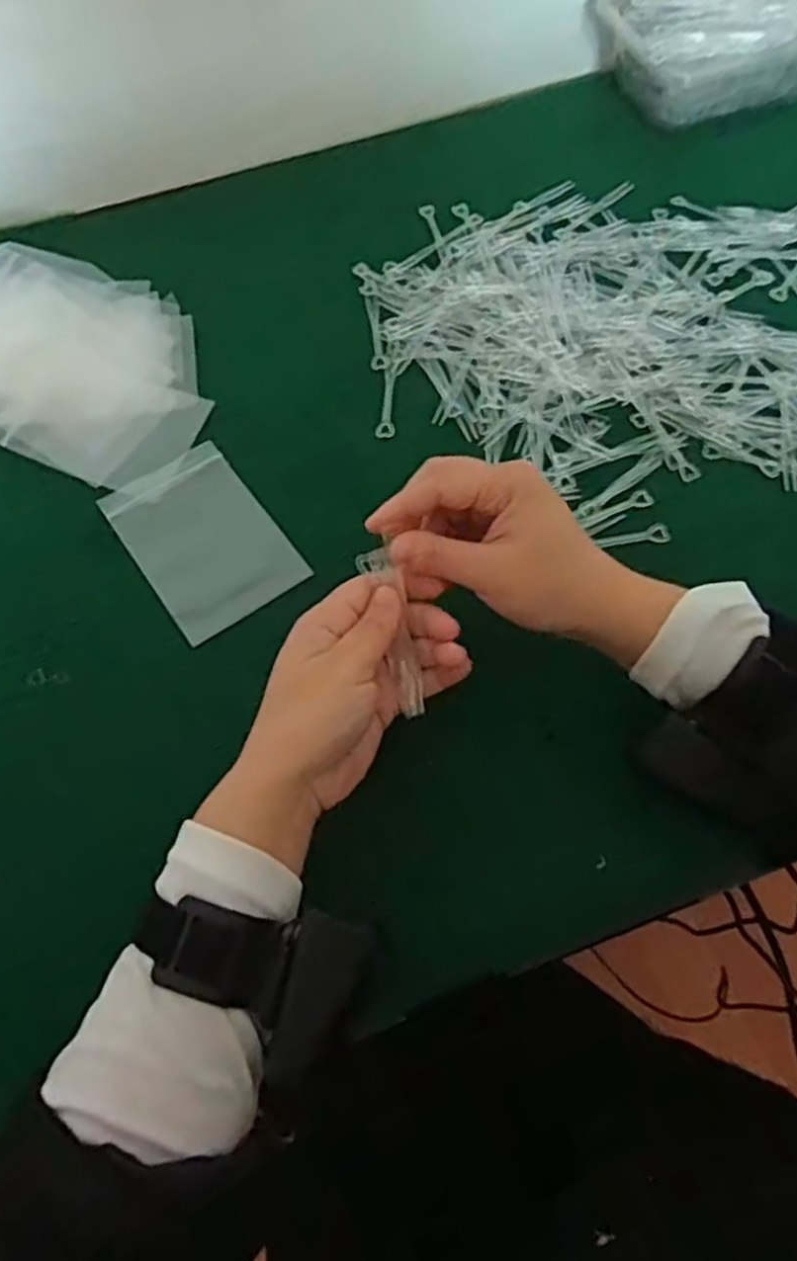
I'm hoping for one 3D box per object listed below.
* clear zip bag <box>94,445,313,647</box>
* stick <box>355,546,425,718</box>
[{"bbox_3d":[-0.118,-0.057,0.470,0.080,0.004,0.123,-33,67,-14],"label":"clear zip bag"},{"bbox_3d":[-0.001,0.002,0.390,0.017,0.006,0.087,-18,100,-6],"label":"stick"}]

